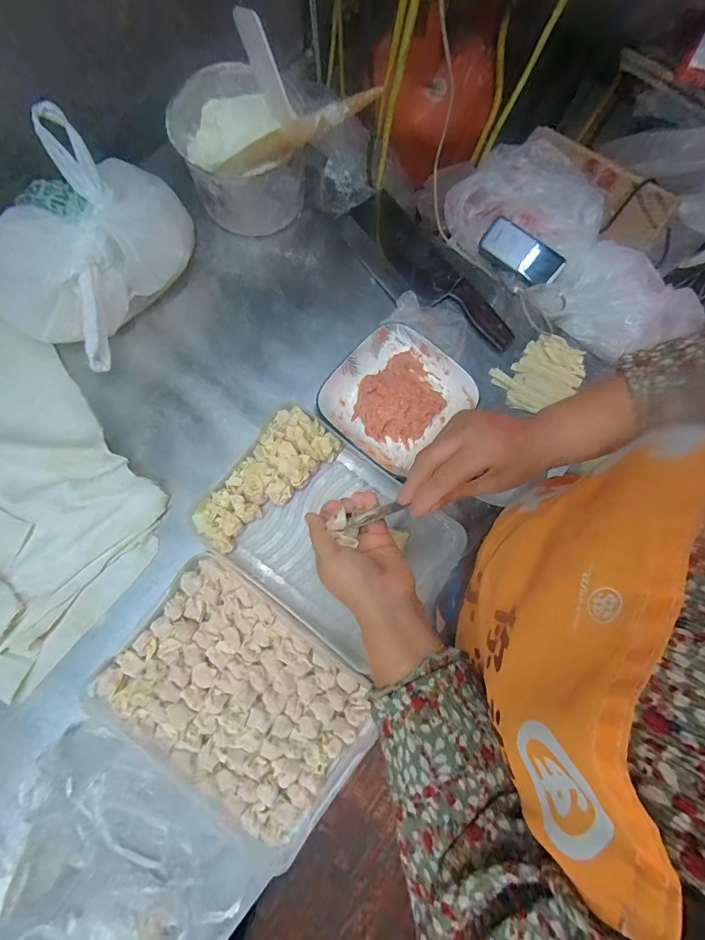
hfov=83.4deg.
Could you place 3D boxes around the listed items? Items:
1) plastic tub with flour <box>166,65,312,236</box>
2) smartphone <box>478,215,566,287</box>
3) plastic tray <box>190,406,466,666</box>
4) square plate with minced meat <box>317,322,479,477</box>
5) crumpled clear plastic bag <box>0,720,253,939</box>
[{"bbox_3d":[-0.149,-0.434,0.564,0.159,0.142,0.153,0,80,-2],"label":"plastic tub with flour"},{"bbox_3d":[0.263,-0.337,0.613,0.127,0.051,0.012,36,36,3],"label":"smartphone"},{"bbox_3d":[-0.026,0.081,0.517,0.306,0.048,0.216,37,79,7],"label":"plastic tray"},{"bbox_3d":[0.057,-0.103,0.544,0.178,0.029,0.161,-44,81,-9],"label":"square plate with minced meat"},{"bbox_3d":[-0.280,0.434,0.381,0.255,0.134,0.237,39,80,8],"label":"crumpled clear plastic bag"}]

